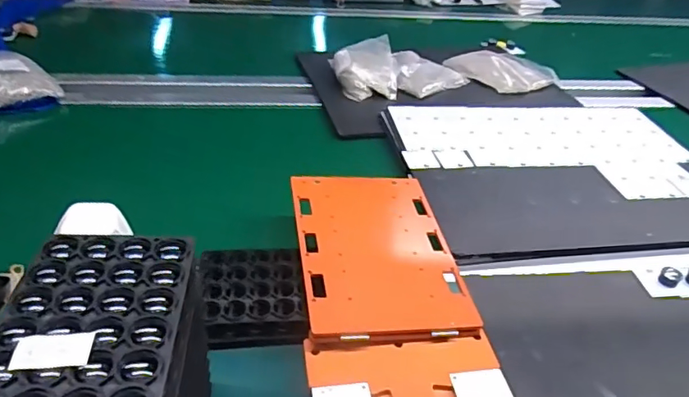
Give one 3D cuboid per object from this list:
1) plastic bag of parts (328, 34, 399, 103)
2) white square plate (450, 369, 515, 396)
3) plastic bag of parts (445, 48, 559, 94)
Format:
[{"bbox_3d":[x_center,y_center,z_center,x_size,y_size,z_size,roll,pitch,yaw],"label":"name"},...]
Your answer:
[{"bbox_3d":[0.042,-0.246,0.994,0.117,0.054,0.170,-3,38,-10],"label":"plastic bag of parts"},{"bbox_3d":[0.118,0.163,0.440,0.048,0.004,0.044,-3,38,-9],"label":"white square plate"},{"bbox_3d":[0.315,-0.263,1.074,0.179,0.032,0.192,-22,45,-31],"label":"plastic bag of parts"}]

